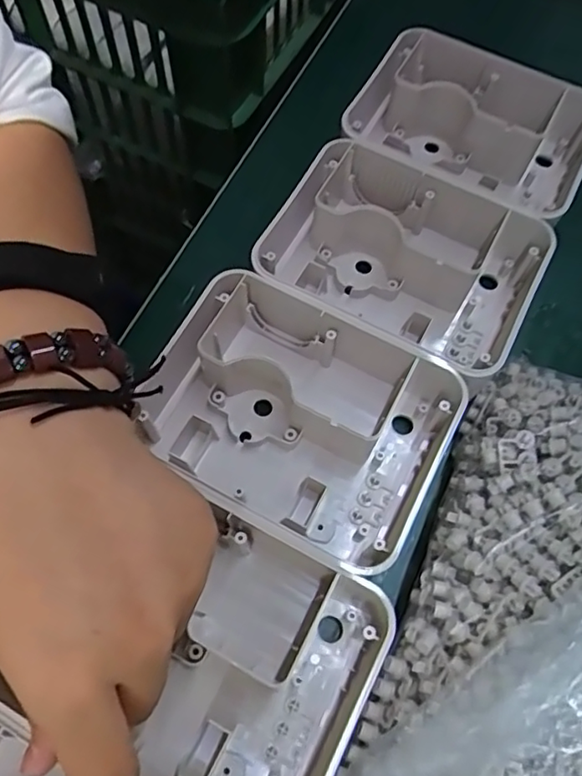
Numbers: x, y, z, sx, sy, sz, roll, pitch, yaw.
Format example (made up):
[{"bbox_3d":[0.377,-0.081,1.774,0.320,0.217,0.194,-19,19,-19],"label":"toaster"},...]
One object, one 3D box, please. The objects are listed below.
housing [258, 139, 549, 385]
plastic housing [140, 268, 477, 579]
[{"bbox_3d":[0.052,-0.060,0.298,0.141,0.044,0.097,26,68,9],"label":"housing"},{"bbox_3d":[0.003,0.011,0.263,0.136,0.035,0.091,24,68,8],"label":"plastic housing"}]

